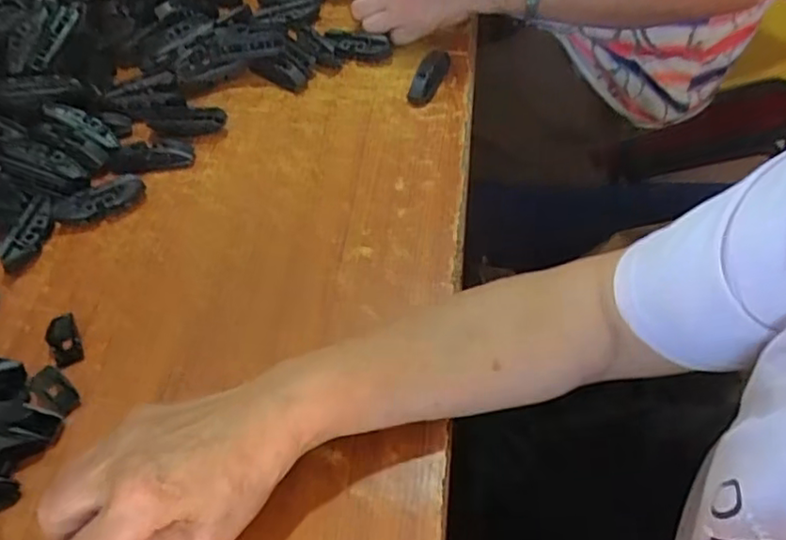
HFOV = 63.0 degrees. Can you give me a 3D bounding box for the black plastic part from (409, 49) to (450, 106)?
[{"bbox_3d":[0.034,-0.180,0.586,0.023,0.017,0.079,15,54,17],"label":"black plastic part"}]

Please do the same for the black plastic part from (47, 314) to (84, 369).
[{"bbox_3d":[-0.227,0.048,0.442,0.018,0.010,0.039,-25,53,-14],"label":"black plastic part"}]

